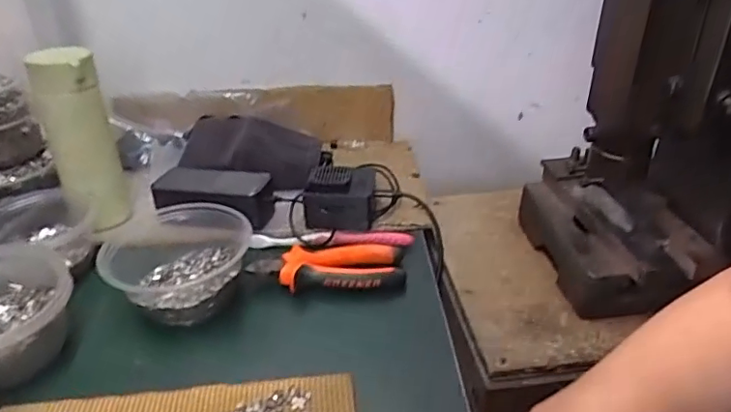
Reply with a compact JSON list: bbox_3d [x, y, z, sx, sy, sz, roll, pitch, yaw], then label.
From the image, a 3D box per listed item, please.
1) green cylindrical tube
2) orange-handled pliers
[{"bbox_3d":[-0.309,-0.069,0.615,0.066,0.193,0.059,-15,34,-23],"label":"green cylindrical tube"},{"bbox_3d":[-0.037,0.058,0.567,0.150,0.021,0.062,1,31,2],"label":"orange-handled pliers"}]

